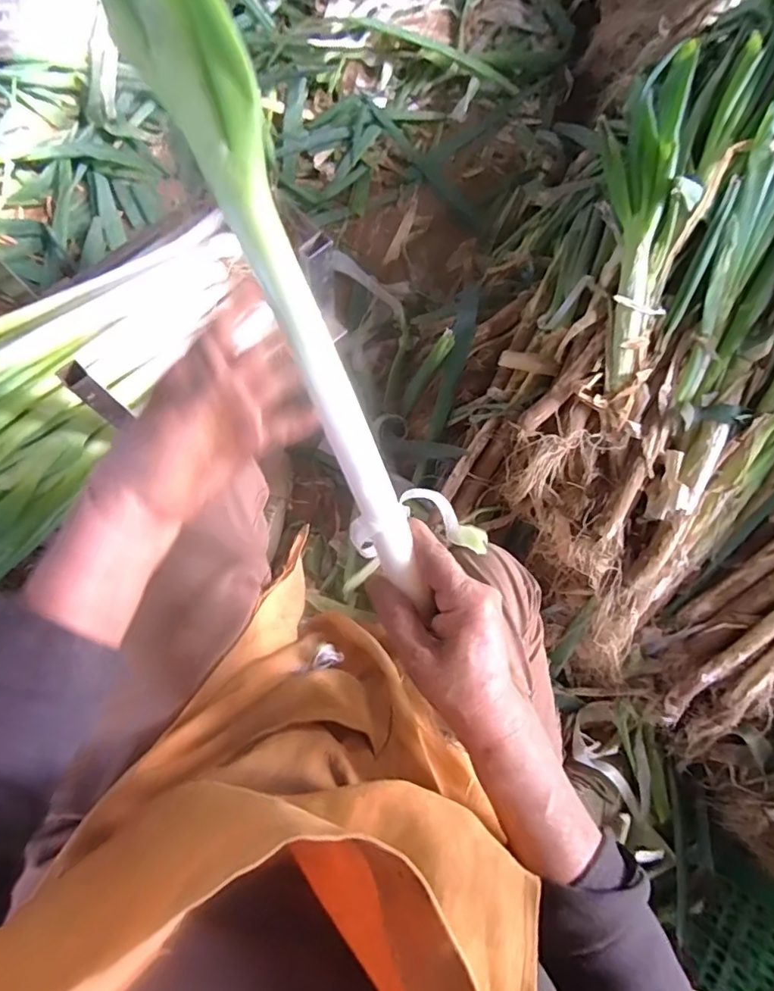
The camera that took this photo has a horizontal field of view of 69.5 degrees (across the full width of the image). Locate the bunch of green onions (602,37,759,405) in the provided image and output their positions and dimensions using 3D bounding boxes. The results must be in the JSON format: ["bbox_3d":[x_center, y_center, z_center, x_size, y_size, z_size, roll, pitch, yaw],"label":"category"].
[{"bbox_3d":[0.338,-0.357,0.706,0.159,0.066,0.443,12,95,1],"label":"bunch of green onions"}]

